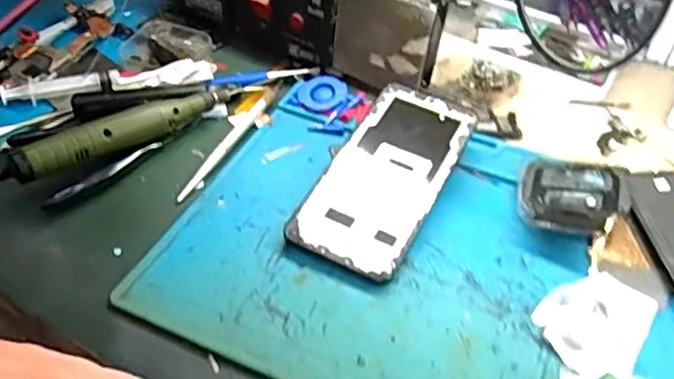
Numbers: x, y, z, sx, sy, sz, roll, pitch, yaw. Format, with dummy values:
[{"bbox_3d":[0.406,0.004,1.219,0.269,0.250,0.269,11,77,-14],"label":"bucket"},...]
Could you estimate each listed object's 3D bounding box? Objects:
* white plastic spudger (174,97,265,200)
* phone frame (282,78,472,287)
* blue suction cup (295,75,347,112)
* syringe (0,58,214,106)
[{"bbox_3d":[-0.082,-0.031,0.457,0.010,0.004,0.116,19,48,15],"label":"white plastic spudger"},{"bbox_3d":[0.034,-0.013,0.429,0.074,0.006,0.160,24,54,16],"label":"phone frame"},{"bbox_3d":[-0.012,-0.077,0.501,0.038,0.011,0.038,1,46,-1],"label":"blue suction cup"},{"bbox_3d":[-0.176,-0.082,0.489,0.155,0.018,0.016,-9,47,-11],"label":"syringe"}]

